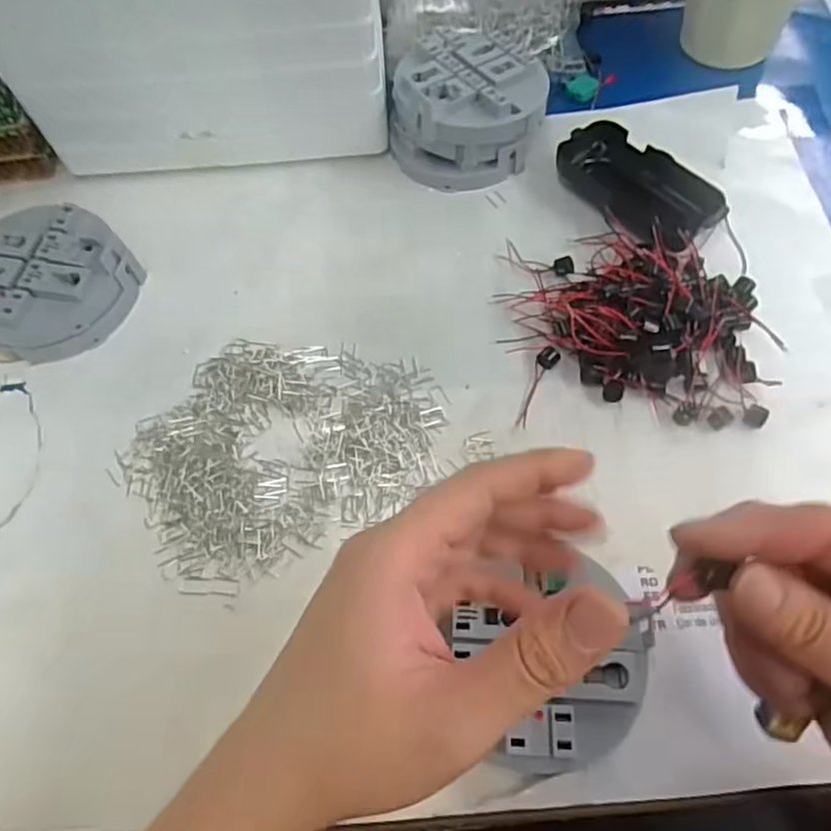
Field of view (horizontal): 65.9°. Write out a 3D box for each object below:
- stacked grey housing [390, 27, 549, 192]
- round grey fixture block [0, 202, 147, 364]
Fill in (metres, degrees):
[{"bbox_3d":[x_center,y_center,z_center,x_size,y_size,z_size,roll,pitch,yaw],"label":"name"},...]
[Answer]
[{"bbox_3d":[0.037,-0.215,0.452,0.104,0.059,0.097,13,64,10],"label":"stacked grey housing"},{"bbox_3d":[-0.238,-0.086,0.411,0.098,0.040,0.098,27,68,17],"label":"round grey fixture block"}]

